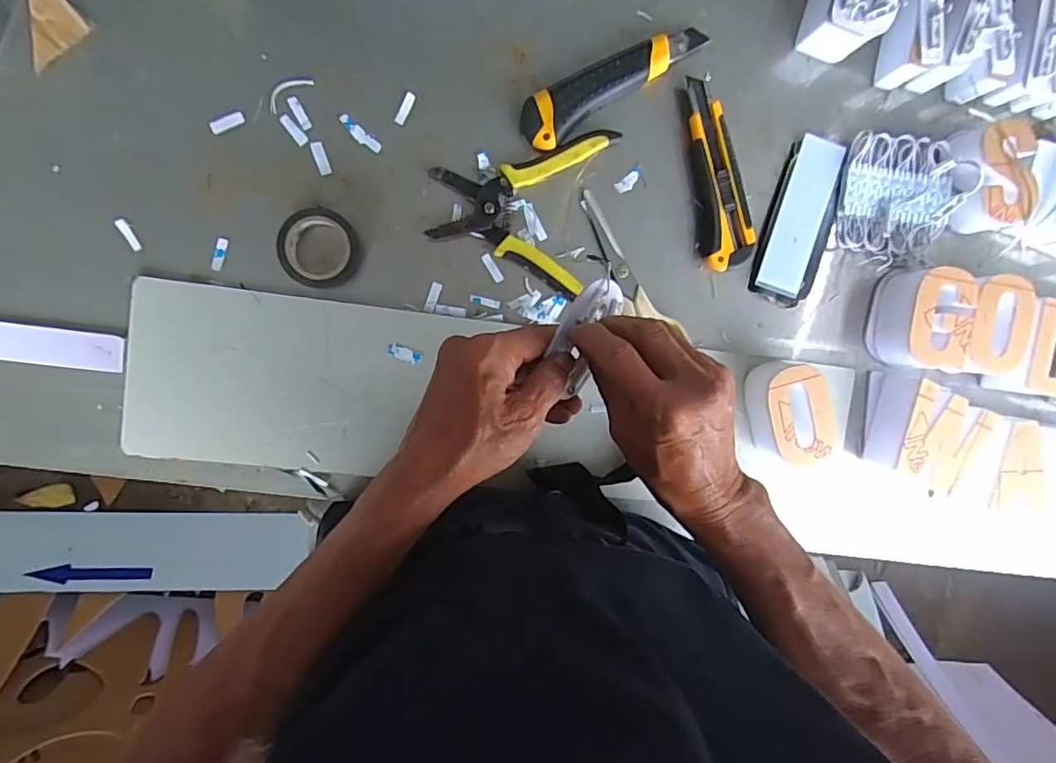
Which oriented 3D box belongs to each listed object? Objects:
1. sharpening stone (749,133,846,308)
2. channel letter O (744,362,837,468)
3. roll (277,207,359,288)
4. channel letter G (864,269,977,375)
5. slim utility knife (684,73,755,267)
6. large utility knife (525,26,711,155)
[{"bbox_3d":[0.235,-0.140,0.493,0.054,0.010,0.142,15,92,-8],"label":"sharpening stone"},{"bbox_3d":[0.224,0.027,0.485,0.053,0.045,0.083,-13,96,-7],"label":"channel letter O"},{"bbox_3d":[-0.163,-0.104,0.438,0.055,0.020,0.058,-1,94,-8],"label":"roll"},{"bbox_3d":[0.343,-0.054,0.494,0.060,0.040,0.085,0,94,-8],"label":"channel letter G"},{"bbox_3d":[0.161,-0.173,0.476,0.039,0.019,0.152,-8,95,-7],"label":"slim utility knife"},{"bbox_3d":[0.068,-0.247,0.459,0.169,0.019,0.039,-35,98,-4],"label":"large utility knife"}]

